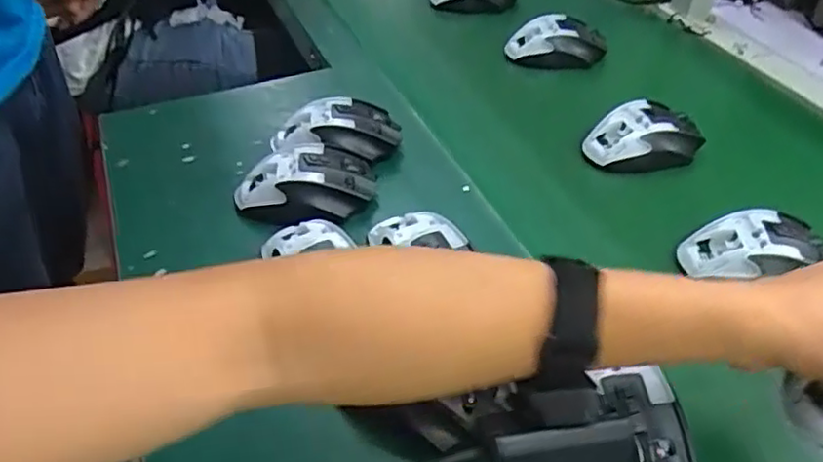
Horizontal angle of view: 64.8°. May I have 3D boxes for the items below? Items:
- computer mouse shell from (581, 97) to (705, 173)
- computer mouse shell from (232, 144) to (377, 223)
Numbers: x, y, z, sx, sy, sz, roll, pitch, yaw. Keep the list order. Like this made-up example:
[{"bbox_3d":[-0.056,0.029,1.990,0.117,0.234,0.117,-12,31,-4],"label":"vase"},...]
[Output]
[{"bbox_3d":[0.220,-0.086,0.609,0.111,0.041,0.063,-6,43,-7],"label":"computer mouse shell"},{"bbox_3d":[-0.089,-0.037,0.545,0.116,0.038,0.075,-10,43,-11],"label":"computer mouse shell"}]

